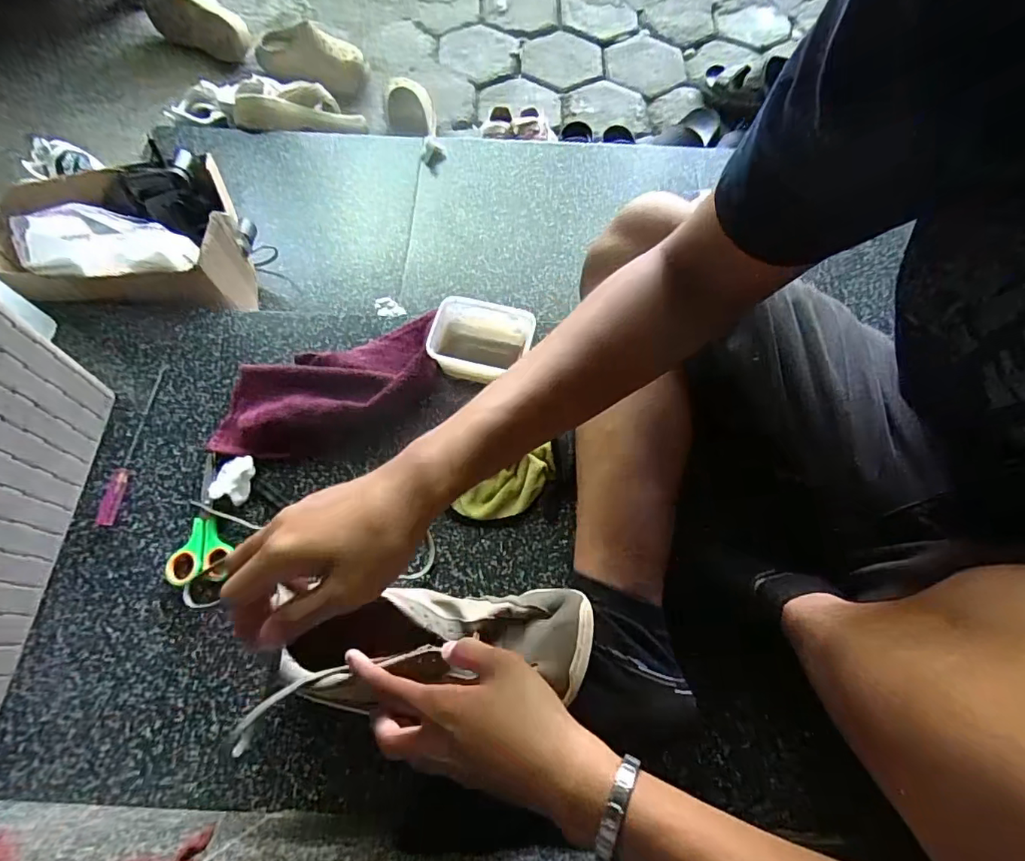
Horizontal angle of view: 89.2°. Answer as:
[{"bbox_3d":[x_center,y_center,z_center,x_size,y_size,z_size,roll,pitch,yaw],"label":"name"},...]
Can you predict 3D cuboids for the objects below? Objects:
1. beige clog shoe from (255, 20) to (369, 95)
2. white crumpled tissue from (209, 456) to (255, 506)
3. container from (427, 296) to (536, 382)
[{"bbox_3d":[-0.461,-0.852,1.183,0.264,0.136,0.073,17,68,7],"label":"beige clog shoe"},{"bbox_3d":[-0.287,0.050,0.538,0.041,0.022,0.048,13,68,5],"label":"white crumpled tissue"},{"bbox_3d":[-0.034,-0.094,0.580,0.108,0.057,0.084,13,68,5],"label":"container"}]

